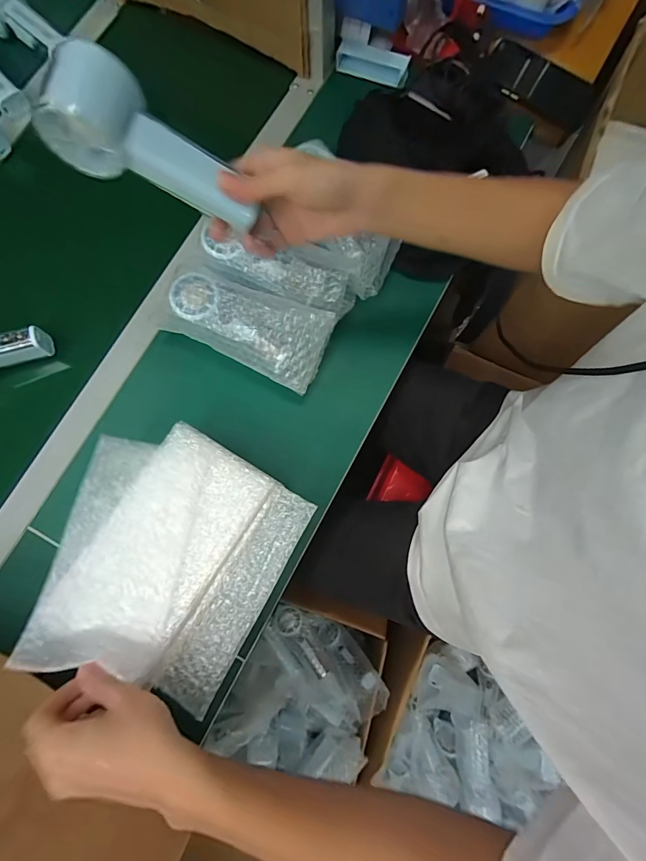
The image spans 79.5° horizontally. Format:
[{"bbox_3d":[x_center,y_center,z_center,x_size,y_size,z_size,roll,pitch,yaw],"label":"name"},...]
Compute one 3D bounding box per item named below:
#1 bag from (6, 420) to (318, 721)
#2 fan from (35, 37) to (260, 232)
[{"bbox_3d":[-0.156,0.124,0.383,0.216,0.033,0.233,29,80,7],"label":"bag"},{"bbox_3d":[-0.124,-0.212,0.301,0.147,0.049,0.055,19,77,-32],"label":"fan"}]

